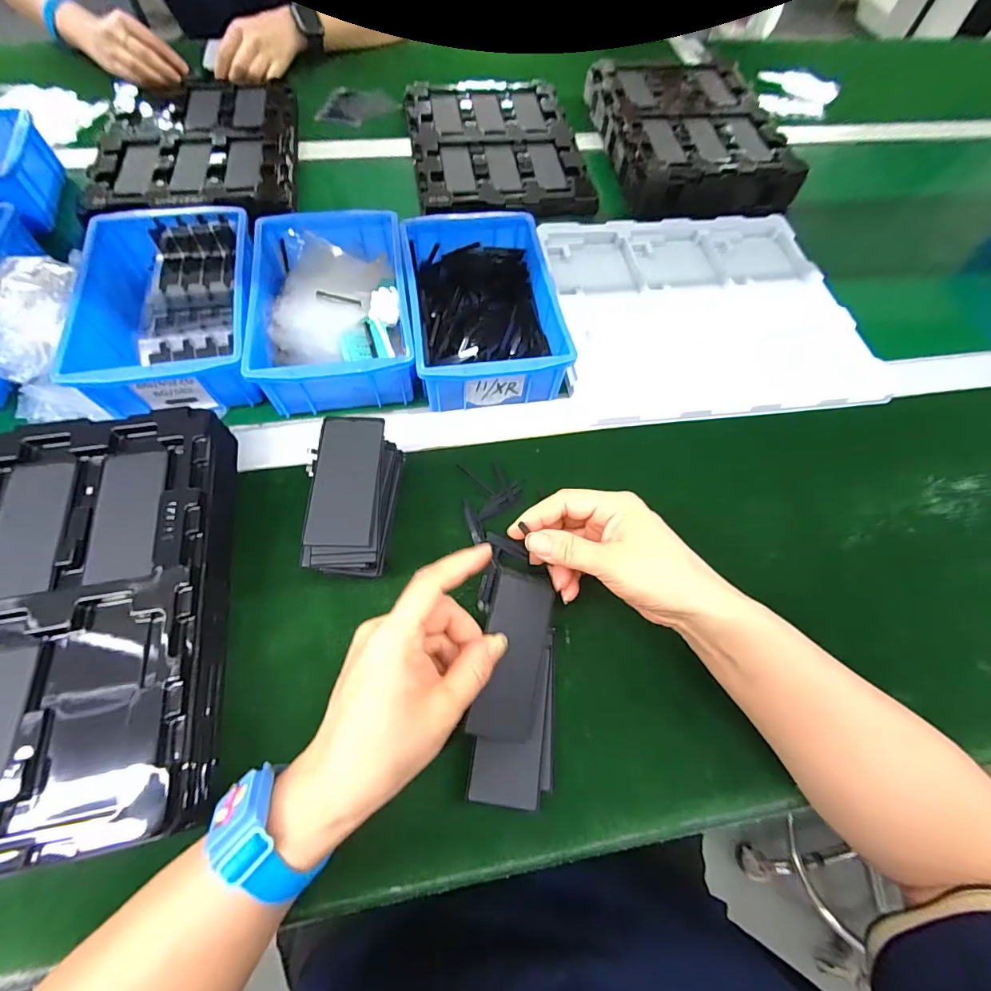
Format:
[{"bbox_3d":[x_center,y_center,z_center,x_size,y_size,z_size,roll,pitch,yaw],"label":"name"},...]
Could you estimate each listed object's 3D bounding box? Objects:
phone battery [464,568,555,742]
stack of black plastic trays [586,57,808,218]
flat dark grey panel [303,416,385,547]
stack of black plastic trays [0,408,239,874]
[{"bbox_3d":[0.012,0.101,0.281,0.042,0.006,0.099,16,75,-15],"label":"phone battery"},{"bbox_3d":[0.267,-0.498,0.609,0.222,0.041,0.297,-7,65,-7],"label":"stack of black plastic trays"},{"bbox_3d":[-0.106,-0.013,0.313,0.045,0.009,0.098,2,64,-2],"label":"flat dark grey panel"},{"bbox_3d":[-0.299,0.078,0.293,0.215,0.048,0.273,-8,65,-7],"label":"stack of black plastic trays"}]

